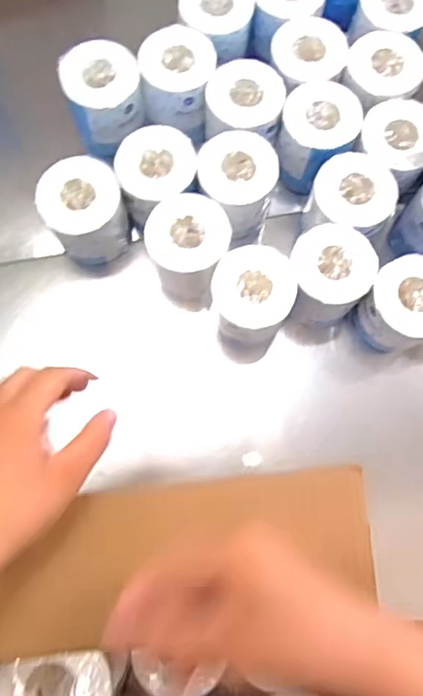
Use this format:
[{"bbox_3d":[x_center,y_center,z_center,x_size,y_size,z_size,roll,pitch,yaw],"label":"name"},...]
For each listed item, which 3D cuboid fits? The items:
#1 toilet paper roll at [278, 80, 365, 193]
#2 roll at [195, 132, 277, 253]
[{"bbox_3d":[0.137,-0.277,0.735,0.095,0.100,0.097,0,78,-1],"label":"toilet paper roll"},{"bbox_3d":[0.033,-0.200,0.723,0.100,0.113,0.111,-21,79,-6],"label":"roll"}]

